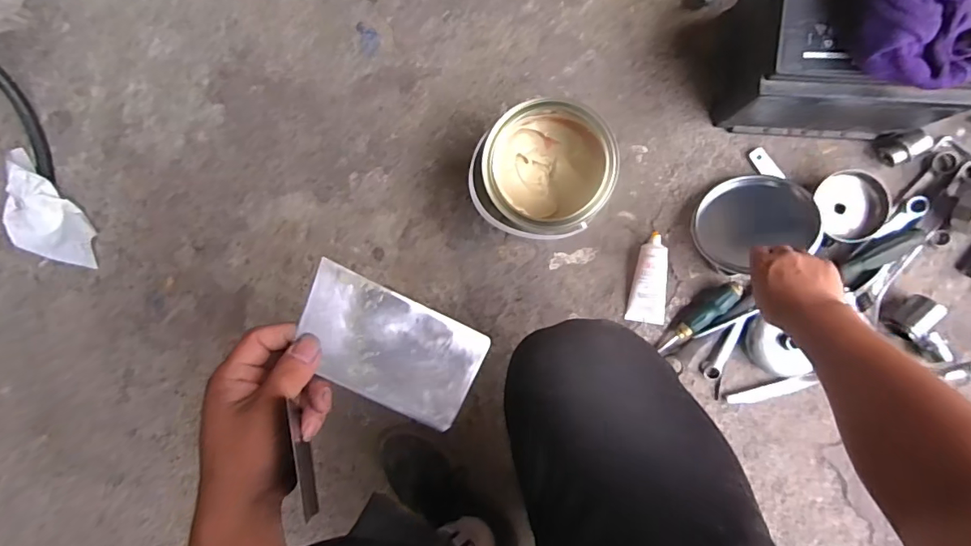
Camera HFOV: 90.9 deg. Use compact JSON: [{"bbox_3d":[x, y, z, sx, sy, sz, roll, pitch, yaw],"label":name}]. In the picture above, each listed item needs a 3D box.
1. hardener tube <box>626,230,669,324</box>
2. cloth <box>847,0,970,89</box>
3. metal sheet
[{"bbox_3d":[0.245,0.010,0.700,0.052,0.034,0.129,10,93,8],"label":"hardener tube"},{"bbox_3d":[0.424,-0.245,0.442,0.143,0.047,0.134,5,92,7],"label":"cloth"},{"bbox_3d":[-0.069,0.055,0.348,0.134,0.004,0.076,28,81,-14],"label":"metal sheet"}]

